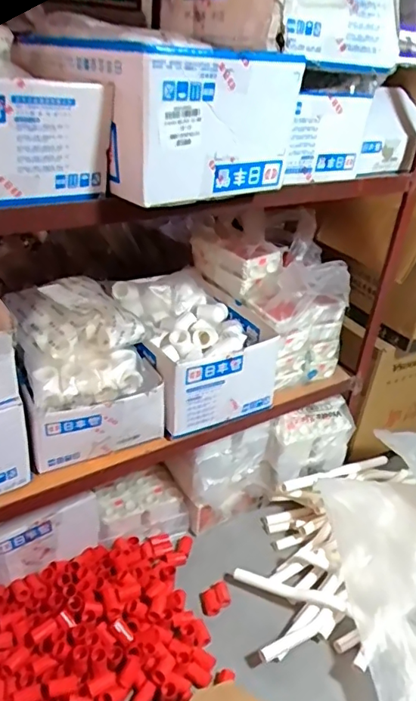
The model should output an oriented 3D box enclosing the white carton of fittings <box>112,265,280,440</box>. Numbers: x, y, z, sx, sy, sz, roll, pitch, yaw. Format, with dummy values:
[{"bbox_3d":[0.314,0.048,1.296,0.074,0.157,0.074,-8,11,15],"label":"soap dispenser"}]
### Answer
[{"bbox_3d":[-0.031,-0.011,0.937,0.226,0.150,0.287,-10,34,-25],"label":"white carton of fittings"}]

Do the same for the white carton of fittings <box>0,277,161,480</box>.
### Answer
[{"bbox_3d":[-0.185,0.028,0.792,0.186,0.212,0.180,-10,34,-25],"label":"white carton of fittings"}]

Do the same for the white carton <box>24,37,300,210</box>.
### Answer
[{"bbox_3d":[-0.050,-0.264,0.594,0.231,0.144,0.201,-20,39,-37],"label":"white carton"}]

